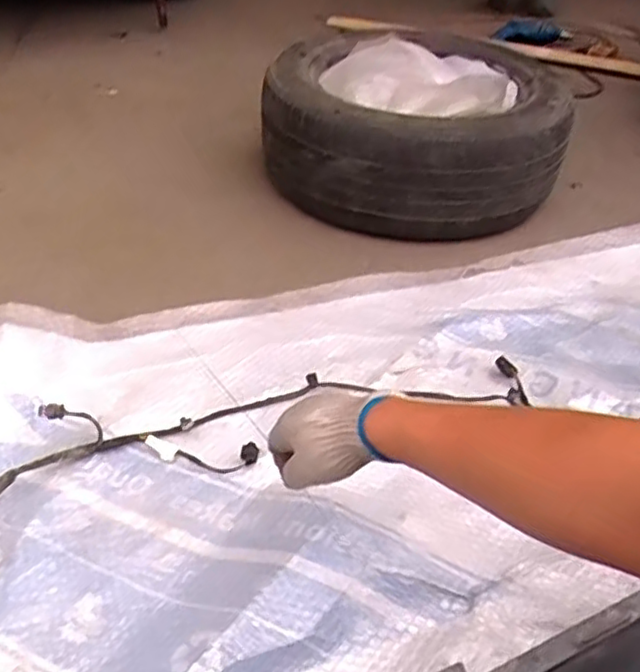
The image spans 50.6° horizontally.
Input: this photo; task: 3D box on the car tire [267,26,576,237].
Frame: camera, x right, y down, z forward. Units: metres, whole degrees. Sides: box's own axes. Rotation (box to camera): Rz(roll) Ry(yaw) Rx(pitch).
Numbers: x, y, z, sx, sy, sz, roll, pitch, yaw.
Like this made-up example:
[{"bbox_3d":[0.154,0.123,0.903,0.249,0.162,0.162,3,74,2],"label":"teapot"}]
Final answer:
[{"bbox_3d":[0.193,-0.457,1.427,0.580,0.232,0.612,7,40,4],"label":"car tire"}]

